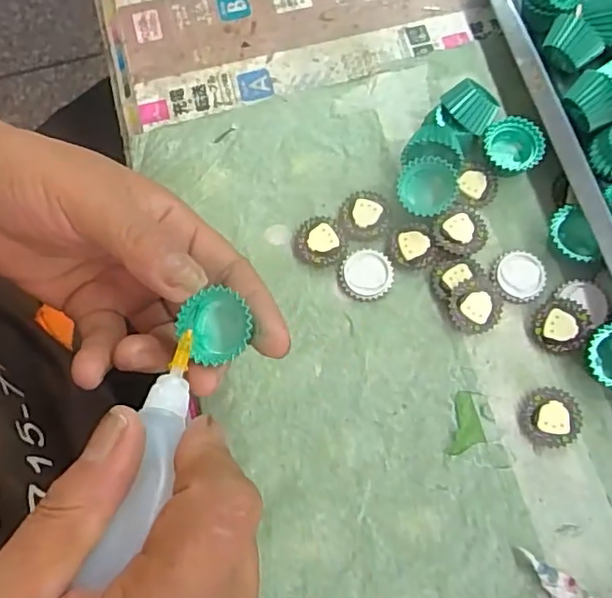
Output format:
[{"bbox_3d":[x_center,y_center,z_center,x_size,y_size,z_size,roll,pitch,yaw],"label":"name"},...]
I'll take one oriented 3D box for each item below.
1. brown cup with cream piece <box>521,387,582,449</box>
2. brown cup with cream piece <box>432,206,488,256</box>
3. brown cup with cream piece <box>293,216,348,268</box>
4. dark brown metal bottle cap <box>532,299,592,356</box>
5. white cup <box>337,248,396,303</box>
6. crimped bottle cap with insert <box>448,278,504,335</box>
[{"bbox_3d":[0.122,0.059,0.298,0.028,0.007,0.029,7,74,3],"label":"brown cup with cream piece"},{"bbox_3d":[0.083,-0.036,0.320,0.028,0.011,0.025,23,76,8],"label":"brown cup with cream piece"},{"bbox_3d":[0.008,-0.031,0.325,0.028,0.006,0.027,0,74,1],"label":"brown cup with cream piece"},{"bbox_3d":[0.131,0.014,0.308,0.027,0.005,0.028,5,86,15],"label":"dark brown metal bottle cap"},{"bbox_3d":[0.033,-0.013,0.320,0.028,0.004,0.029,28,77,9],"label":"white cup"},{"bbox_3d":[0.089,0.005,0.312,0.028,0.006,0.028,0,95,-2],"label":"crimped bottle cap with insert"}]

